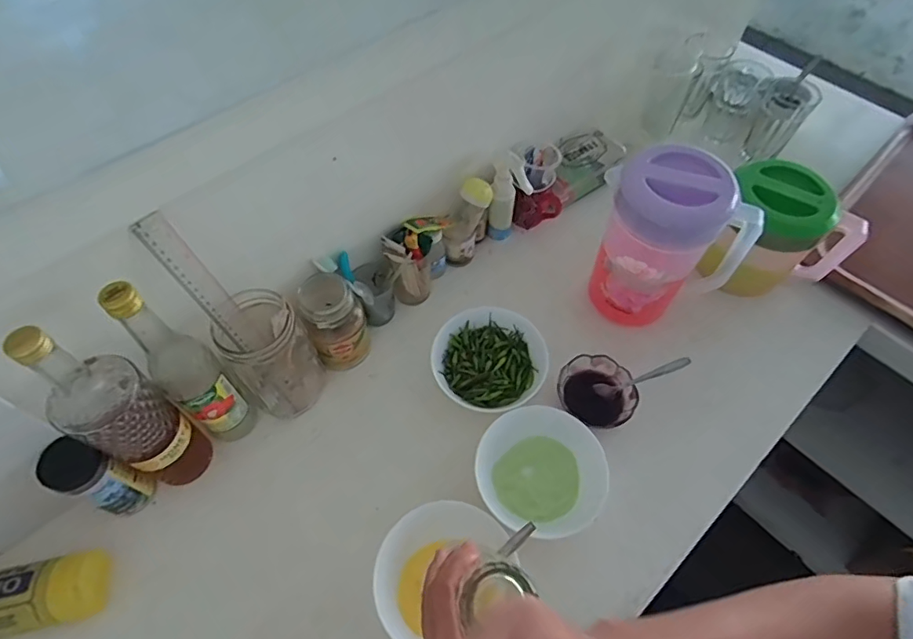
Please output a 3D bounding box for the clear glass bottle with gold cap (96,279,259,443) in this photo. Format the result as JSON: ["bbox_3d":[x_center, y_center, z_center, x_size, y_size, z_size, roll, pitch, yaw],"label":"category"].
[{"bbox_3d":[-0.278,0.053,0.538,0.057,0.272,0.055,39,66,21],"label":"clear glass bottle with gold cap"}]

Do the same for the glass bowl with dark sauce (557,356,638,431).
[{"bbox_3d":[0.175,0.091,0.656,0.091,0.042,0.078,18,60,11],"label":"glass bowl with dark sauce"}]

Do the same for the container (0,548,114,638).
[{"bbox_3d":[-0.448,0.282,0.519,0.181,0.049,0.063,-9,59,-6],"label":"container"}]

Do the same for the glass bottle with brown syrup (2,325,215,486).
[{"bbox_3d":[-0.327,0.091,0.509,0.071,0.278,0.073,0,58,0],"label":"glass bottle with brown syrup"}]

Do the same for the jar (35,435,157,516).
[{"bbox_3d":[-0.377,0.169,0.549,0.052,0.120,0.047,13,59,8],"label":"jar"}]

